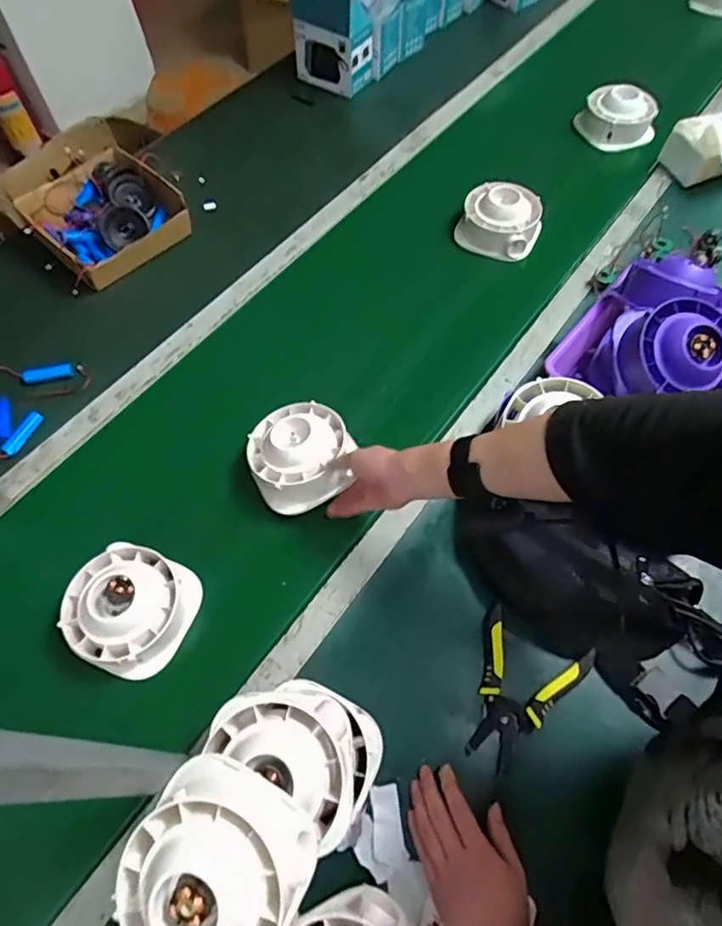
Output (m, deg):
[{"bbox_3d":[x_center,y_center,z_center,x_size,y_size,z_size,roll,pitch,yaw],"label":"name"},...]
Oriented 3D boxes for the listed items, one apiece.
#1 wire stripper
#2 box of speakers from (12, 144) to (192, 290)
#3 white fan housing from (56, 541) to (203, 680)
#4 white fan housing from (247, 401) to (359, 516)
[{"bbox_3d":[0.167,0.247,0.588,0.115,0.025,0.152,29,66,15],"label":"wire stripper"},{"bbox_3d":[-0.443,-0.433,0.938,0.230,0.061,0.217,41,70,20],"label":"box of speakers"},{"bbox_3d":[-0.267,0.162,0.618,0.141,0.062,0.141,28,64,0],"label":"white fan housing"},{"bbox_3d":[-0.076,-0.016,0.692,0.131,0.064,0.138,0,62,1],"label":"white fan housing"}]

